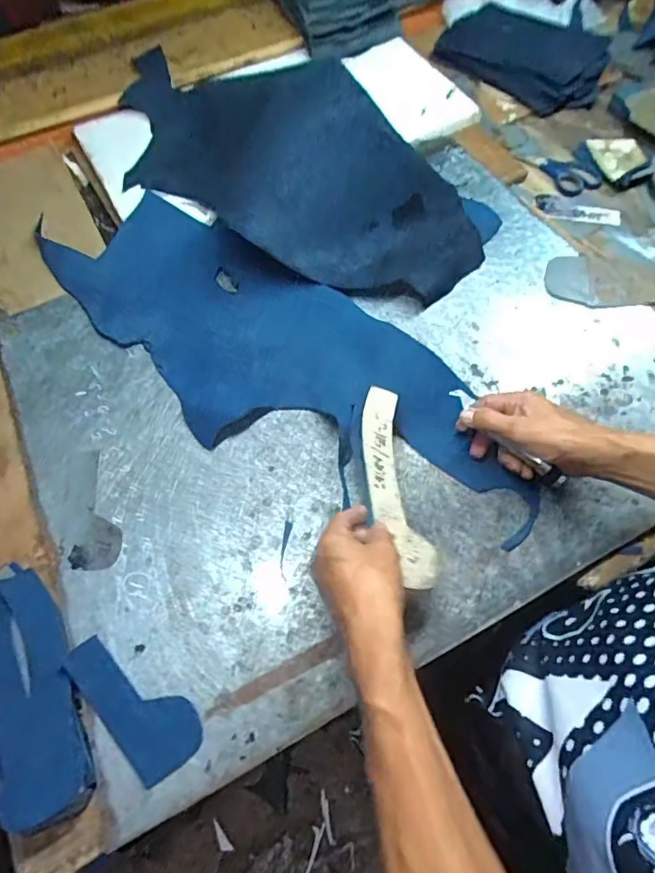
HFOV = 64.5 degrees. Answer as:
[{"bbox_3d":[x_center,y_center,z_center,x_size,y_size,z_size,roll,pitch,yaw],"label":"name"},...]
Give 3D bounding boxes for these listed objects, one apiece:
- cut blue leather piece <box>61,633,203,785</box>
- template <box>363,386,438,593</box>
[{"bbox_3d":[-0.172,0.234,0.464,0.139,0.004,0.061,41,64,20],"label":"cut blue leather piece"},{"bbox_3d":[0.063,0.041,0.503,0.050,0.011,0.204,-1,61,-15],"label":"template"}]

